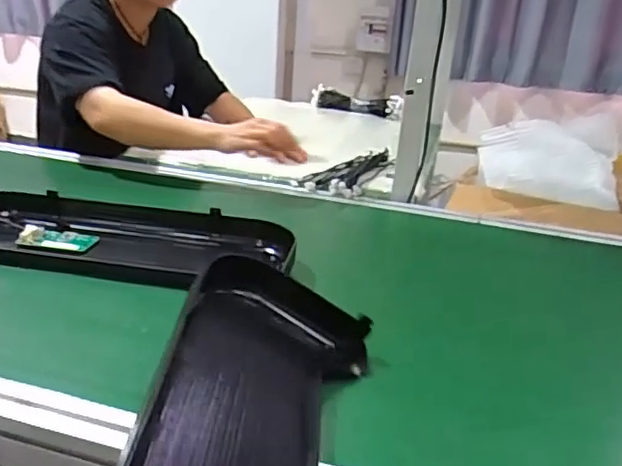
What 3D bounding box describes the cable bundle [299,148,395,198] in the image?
[{"bbox_3d":[0.078,-0.125,1.160,0.113,0.032,0.253,14,25,23],"label":"cable bundle"}]

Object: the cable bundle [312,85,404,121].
[{"bbox_3d":[0.135,-0.373,1.714,0.268,0.071,0.050,12,24,17],"label":"cable bundle"}]

